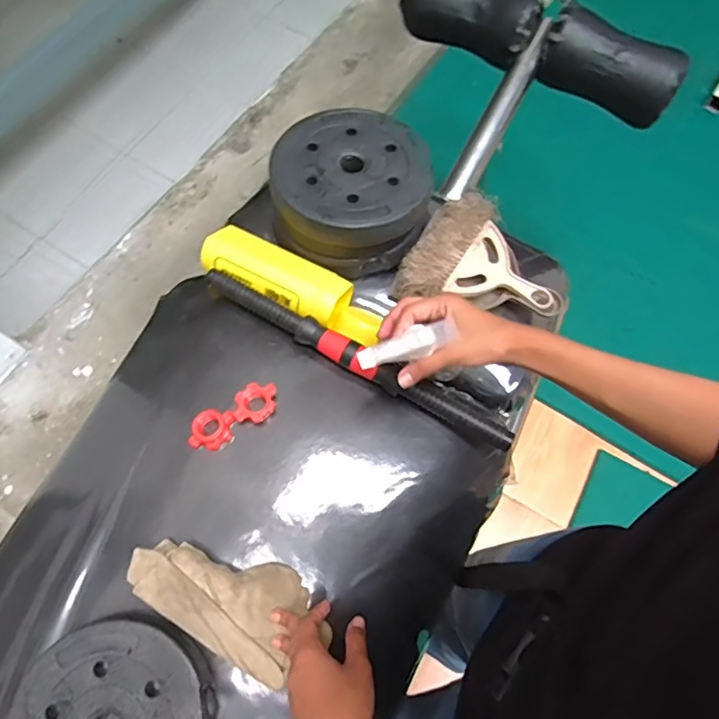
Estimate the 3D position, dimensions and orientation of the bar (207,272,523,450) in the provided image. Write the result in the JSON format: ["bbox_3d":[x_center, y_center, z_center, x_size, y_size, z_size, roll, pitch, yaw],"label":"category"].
[{"bbox_3d":[-0.007,-0.008,0.625,0.395,0.026,0.037,29,70,9],"label":"bar"}]

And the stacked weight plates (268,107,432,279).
[{"bbox_3d":[-0.011,-0.213,0.679,0.181,0.098,0.182,1,68,-2],"label":"stacked weight plates"}]

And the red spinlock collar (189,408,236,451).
[{"bbox_3d":[-0.155,0.075,0.577,0.047,0.025,0.044,3,68,-1],"label":"red spinlock collar"}]

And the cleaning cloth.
[{"bbox_3d":[-0.119,0.226,0.511,0.193,0.039,0.091,28,70,8],"label":"cleaning cloth"}]

